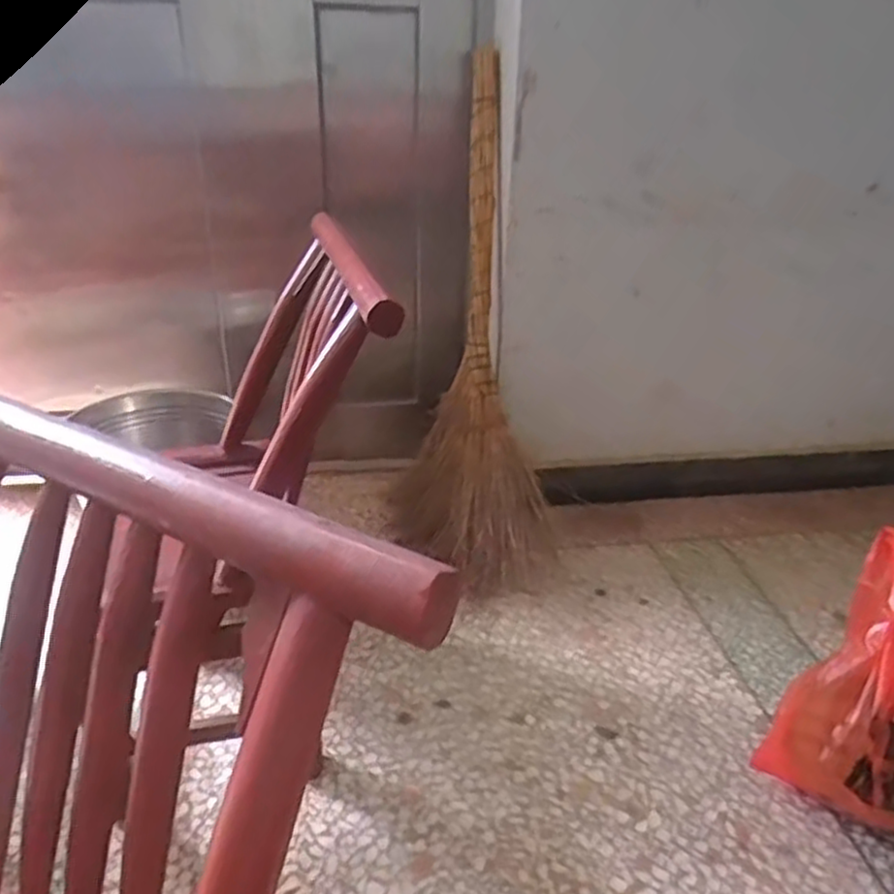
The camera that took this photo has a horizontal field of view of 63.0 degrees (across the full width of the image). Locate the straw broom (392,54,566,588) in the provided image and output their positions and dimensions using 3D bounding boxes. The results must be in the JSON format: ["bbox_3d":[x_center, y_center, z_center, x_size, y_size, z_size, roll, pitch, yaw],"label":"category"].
[{"bbox_3d":[0.057,-0.215,1.362,0.316,0.926,0.235,3,7,1],"label":"straw broom"}]

